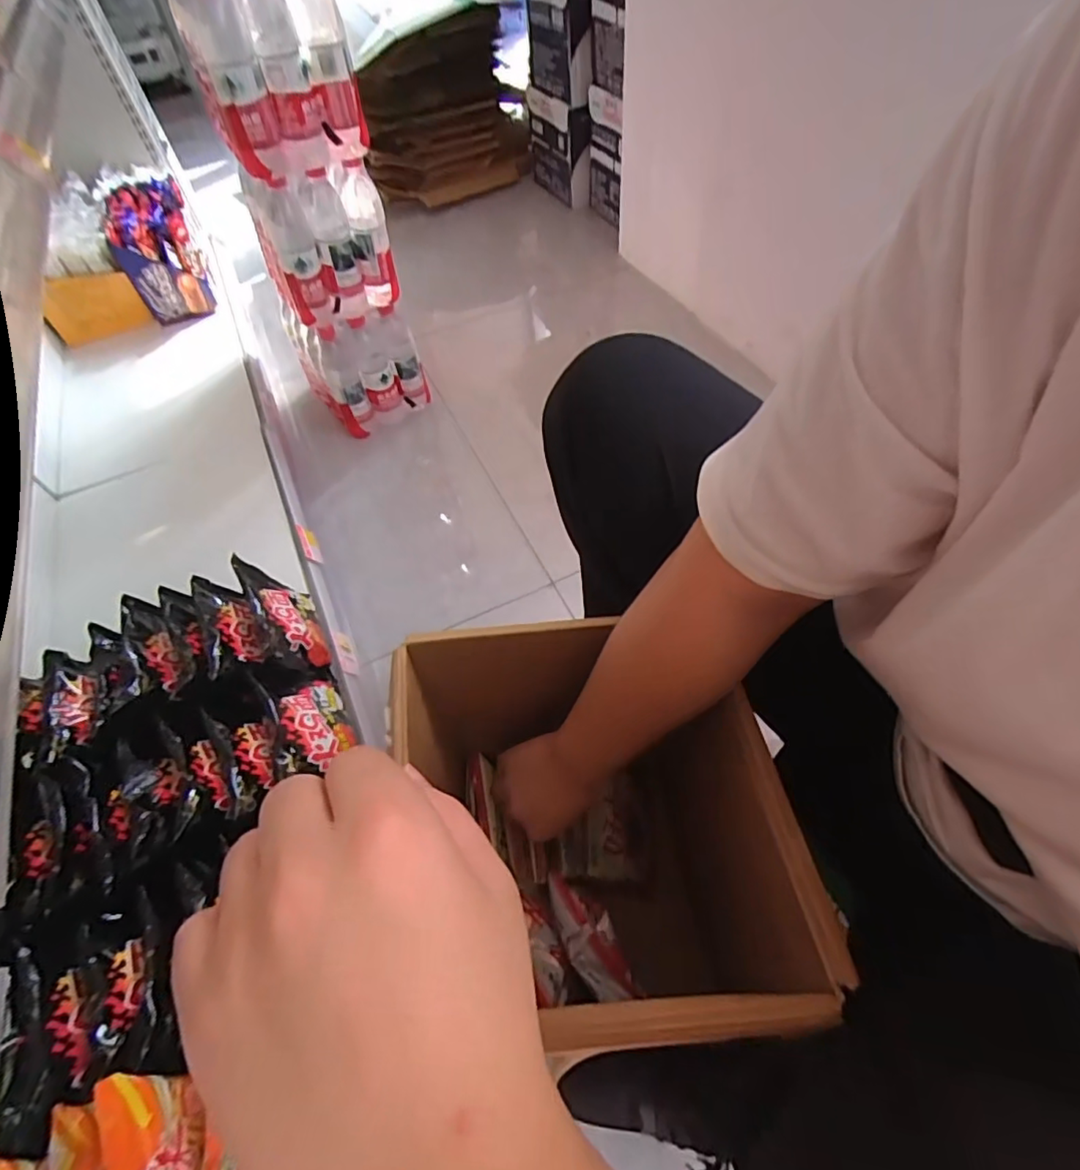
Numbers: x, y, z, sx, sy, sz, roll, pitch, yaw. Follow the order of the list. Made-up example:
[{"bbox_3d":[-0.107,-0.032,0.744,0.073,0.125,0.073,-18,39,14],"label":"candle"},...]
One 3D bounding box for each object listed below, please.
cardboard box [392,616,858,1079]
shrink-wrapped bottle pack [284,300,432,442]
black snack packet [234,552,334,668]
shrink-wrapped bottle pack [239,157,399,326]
[{"bbox_3d":[0.037,0.218,0.503,0.268,0.292,0.271,-7,55,1],"label":"cardboard box"},{"bbox_3d":[-0.369,-0.461,1.155,0.194,0.200,0.212,-32,58,-17],"label":"shrink-wrapped bottle pack"},{"bbox_3d":[-0.311,0.041,0.704,0.040,0.114,0.159,-47,57,10],"label":"black snack packet"},{"bbox_3d":[-0.369,-0.588,0.983,0.198,0.216,0.175,-24,56,-11],"label":"shrink-wrapped bottle pack"}]

